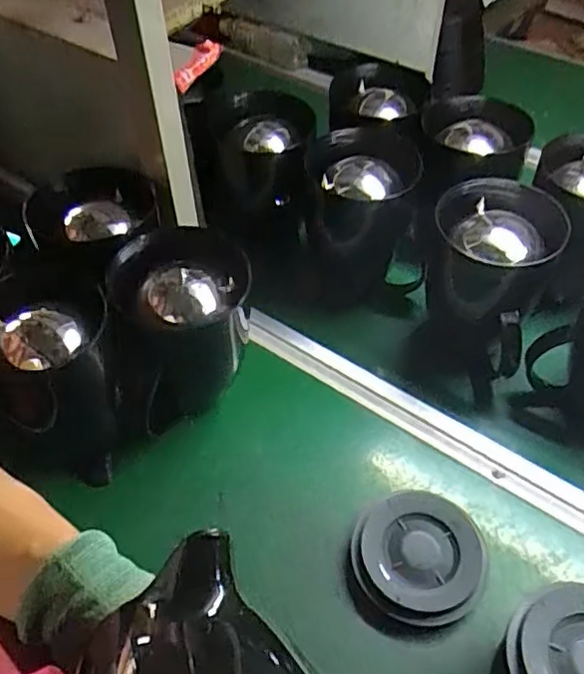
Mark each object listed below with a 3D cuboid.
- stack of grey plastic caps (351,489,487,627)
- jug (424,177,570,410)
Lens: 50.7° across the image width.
[{"bbox_3d":[0.121,0.199,0.571,0.114,0.029,0.127,32,58,24],"label":"stack of grey plastic caps"},{"bbox_3d":[0.206,-0.052,0.682,0.129,0.183,0.149,16,52,13],"label":"jug"}]

